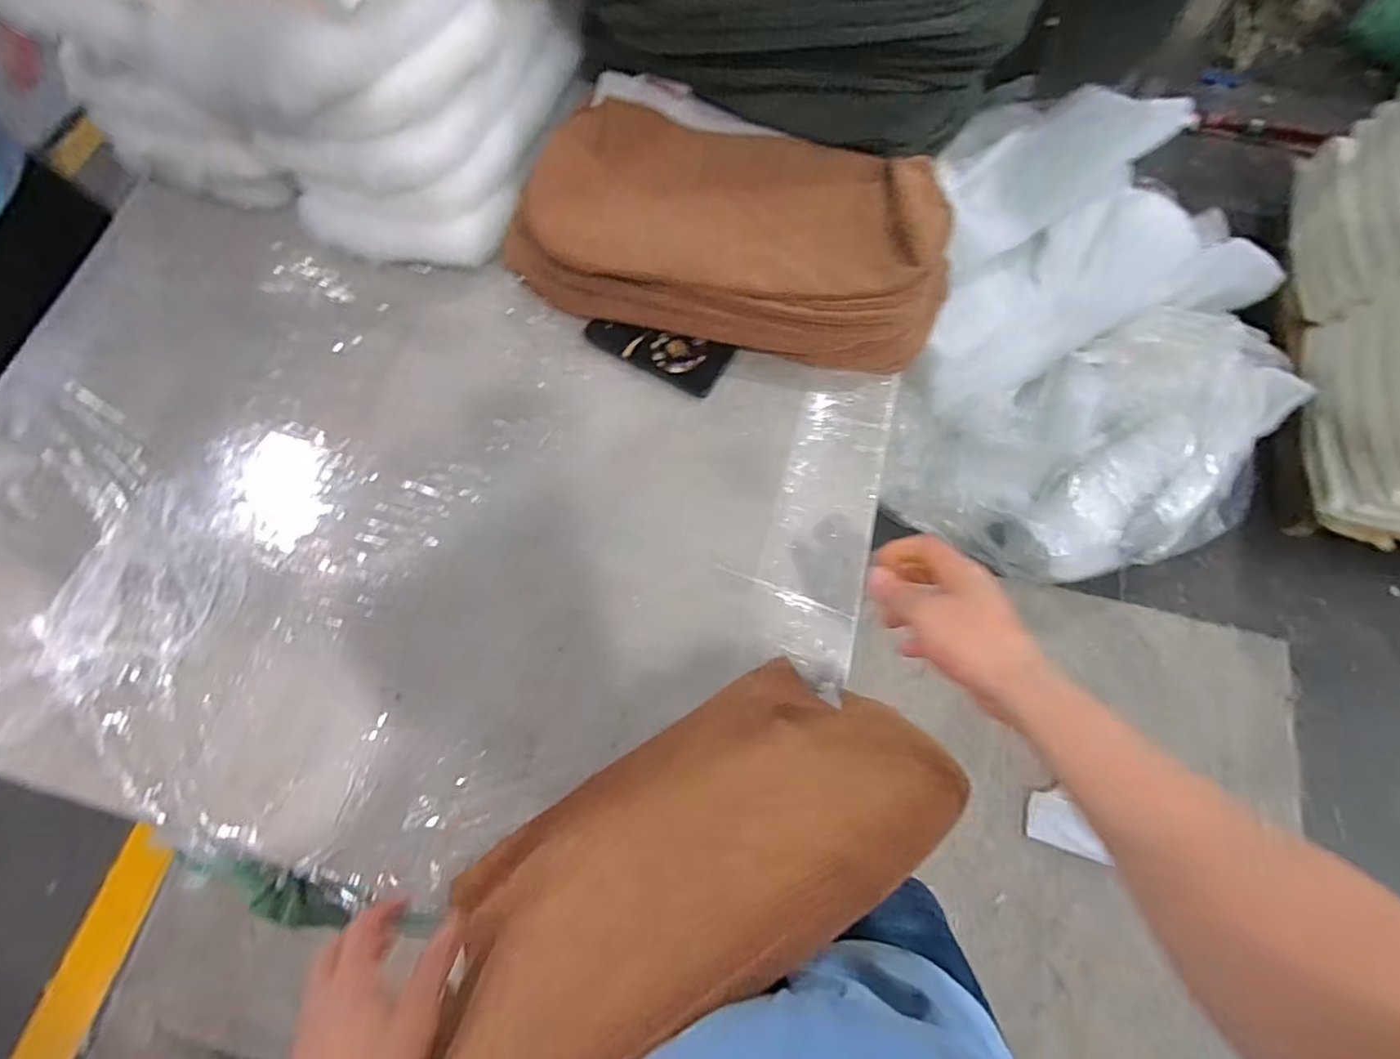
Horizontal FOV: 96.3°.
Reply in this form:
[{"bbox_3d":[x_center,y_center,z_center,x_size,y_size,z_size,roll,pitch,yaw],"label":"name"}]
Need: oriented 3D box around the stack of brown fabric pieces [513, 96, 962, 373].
[{"bbox_3d":[0.041,-0.349,0.718,0.495,0.085,0.276,14,73,5],"label":"stack of brown fabric pieces"}]

